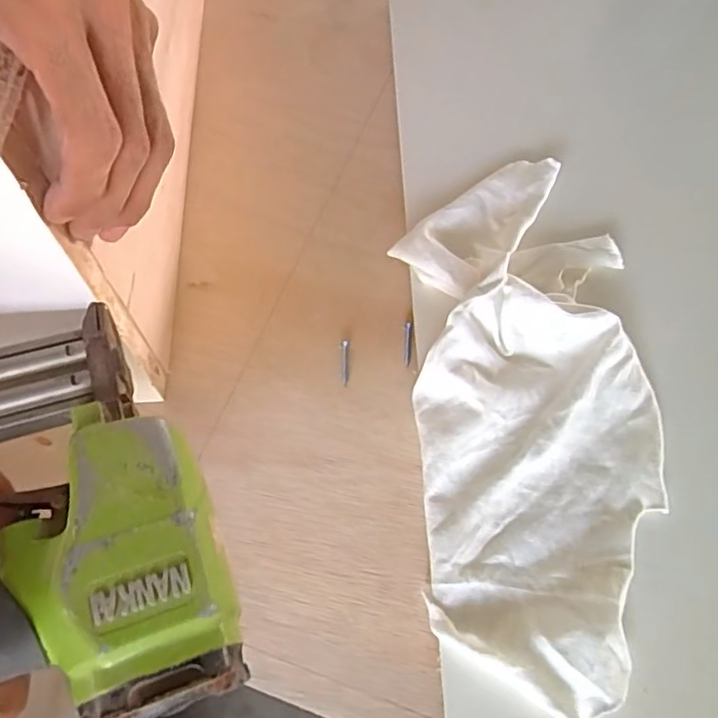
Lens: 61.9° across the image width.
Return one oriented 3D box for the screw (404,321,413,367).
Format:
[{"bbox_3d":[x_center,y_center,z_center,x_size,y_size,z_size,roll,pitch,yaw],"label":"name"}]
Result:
[{"bbox_3d":[0.033,-0.011,0.398,0.005,0.007,0.031,2,61,2],"label":"screw"}]

